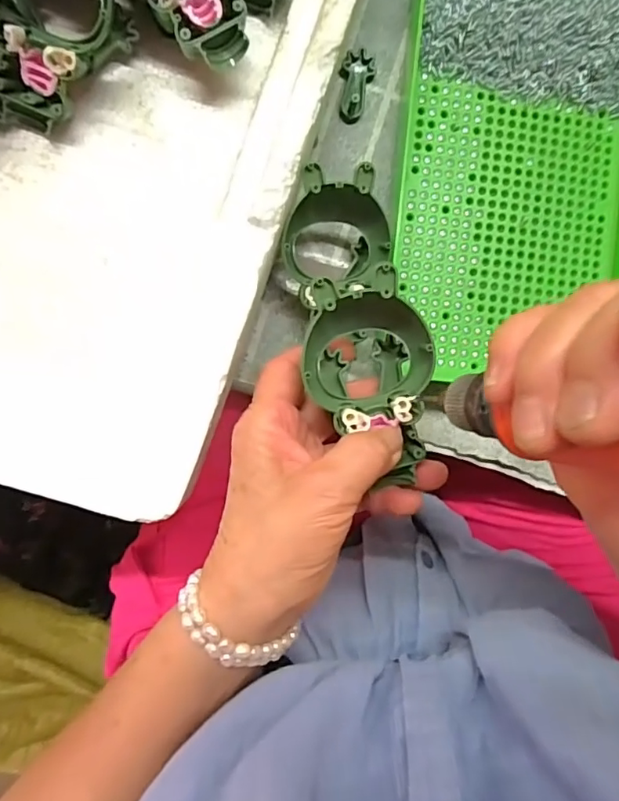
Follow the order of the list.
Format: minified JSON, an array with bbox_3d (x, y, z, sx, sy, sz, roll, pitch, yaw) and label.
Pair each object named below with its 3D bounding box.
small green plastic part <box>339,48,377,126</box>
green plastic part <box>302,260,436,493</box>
[{"bbox_3d":[0.027,-0.188,0.314,0.019,0.008,0.039,17,90,-5],"label":"small green plastic part"},{"bbox_3d":[0.030,-0.009,0.254,0.060,0.039,0.097,-7,92,-4],"label":"green plastic part"}]

